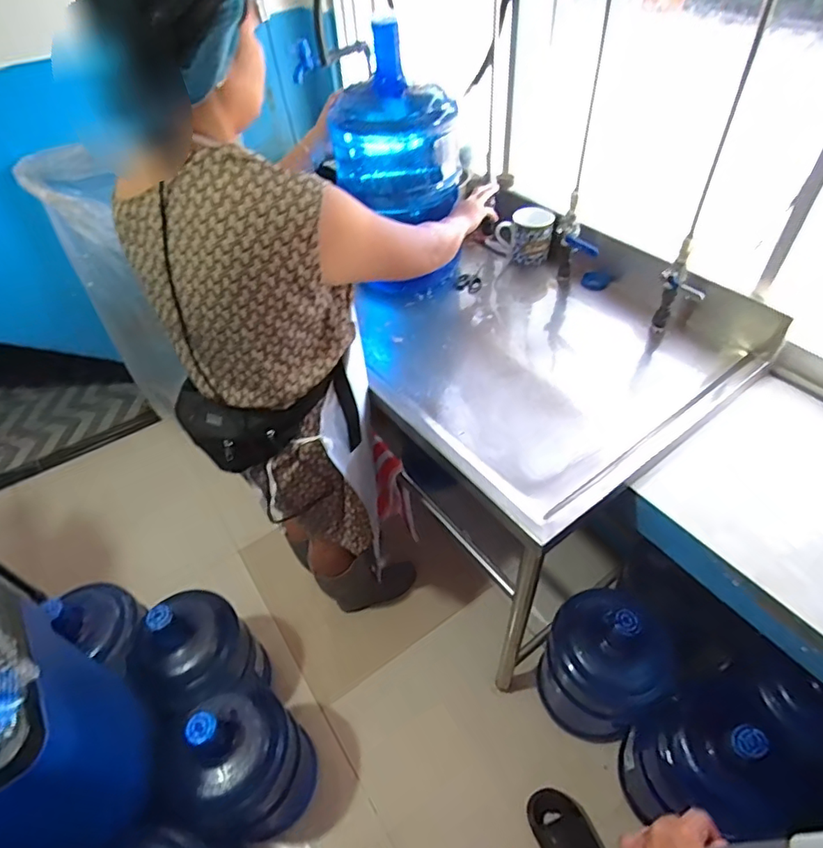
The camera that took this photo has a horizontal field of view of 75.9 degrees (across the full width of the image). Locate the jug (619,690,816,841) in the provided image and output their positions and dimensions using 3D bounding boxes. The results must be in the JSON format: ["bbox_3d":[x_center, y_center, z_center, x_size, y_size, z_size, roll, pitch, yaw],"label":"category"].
[{"bbox_3d":[0.618,0.693,1.079,0.266,0.446,0.243,-2,48,2],"label":"jug"}]

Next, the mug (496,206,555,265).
[{"bbox_3d":[0.269,-0.459,1.253,0.128,0.107,0.111,9,49,12],"label":"mug"}]

